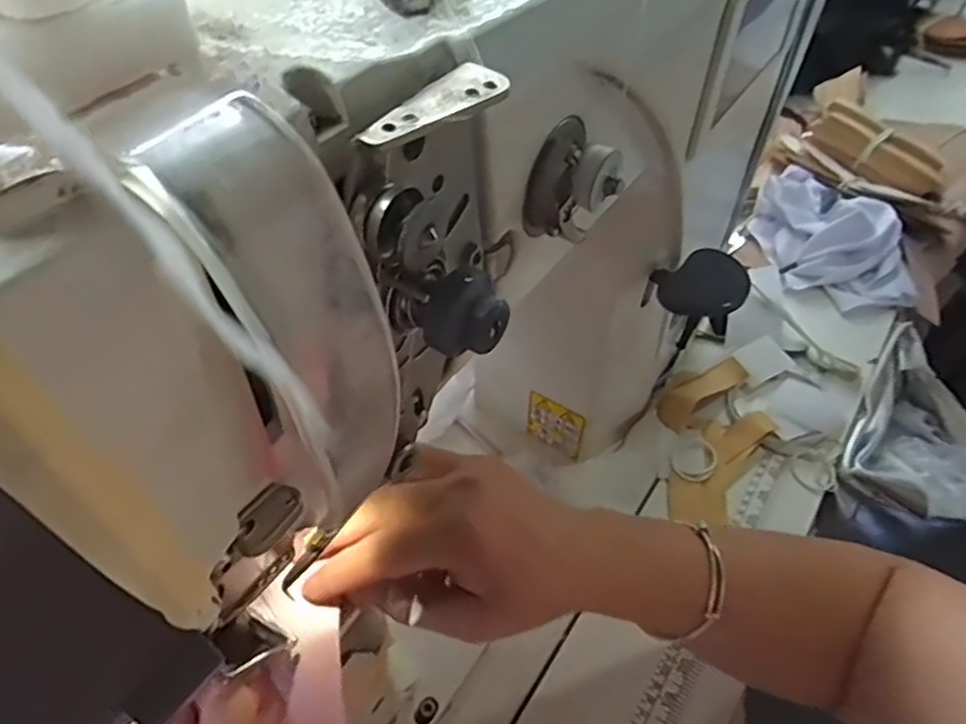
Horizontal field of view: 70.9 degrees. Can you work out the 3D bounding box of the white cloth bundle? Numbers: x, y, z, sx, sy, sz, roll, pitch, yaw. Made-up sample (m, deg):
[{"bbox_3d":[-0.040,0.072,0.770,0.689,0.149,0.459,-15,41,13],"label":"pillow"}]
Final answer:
[{"bbox_3d":[0.365,-0.136,0.709,0.117,0.058,0.192,-8,44,0],"label":"white cloth bundle"}]

